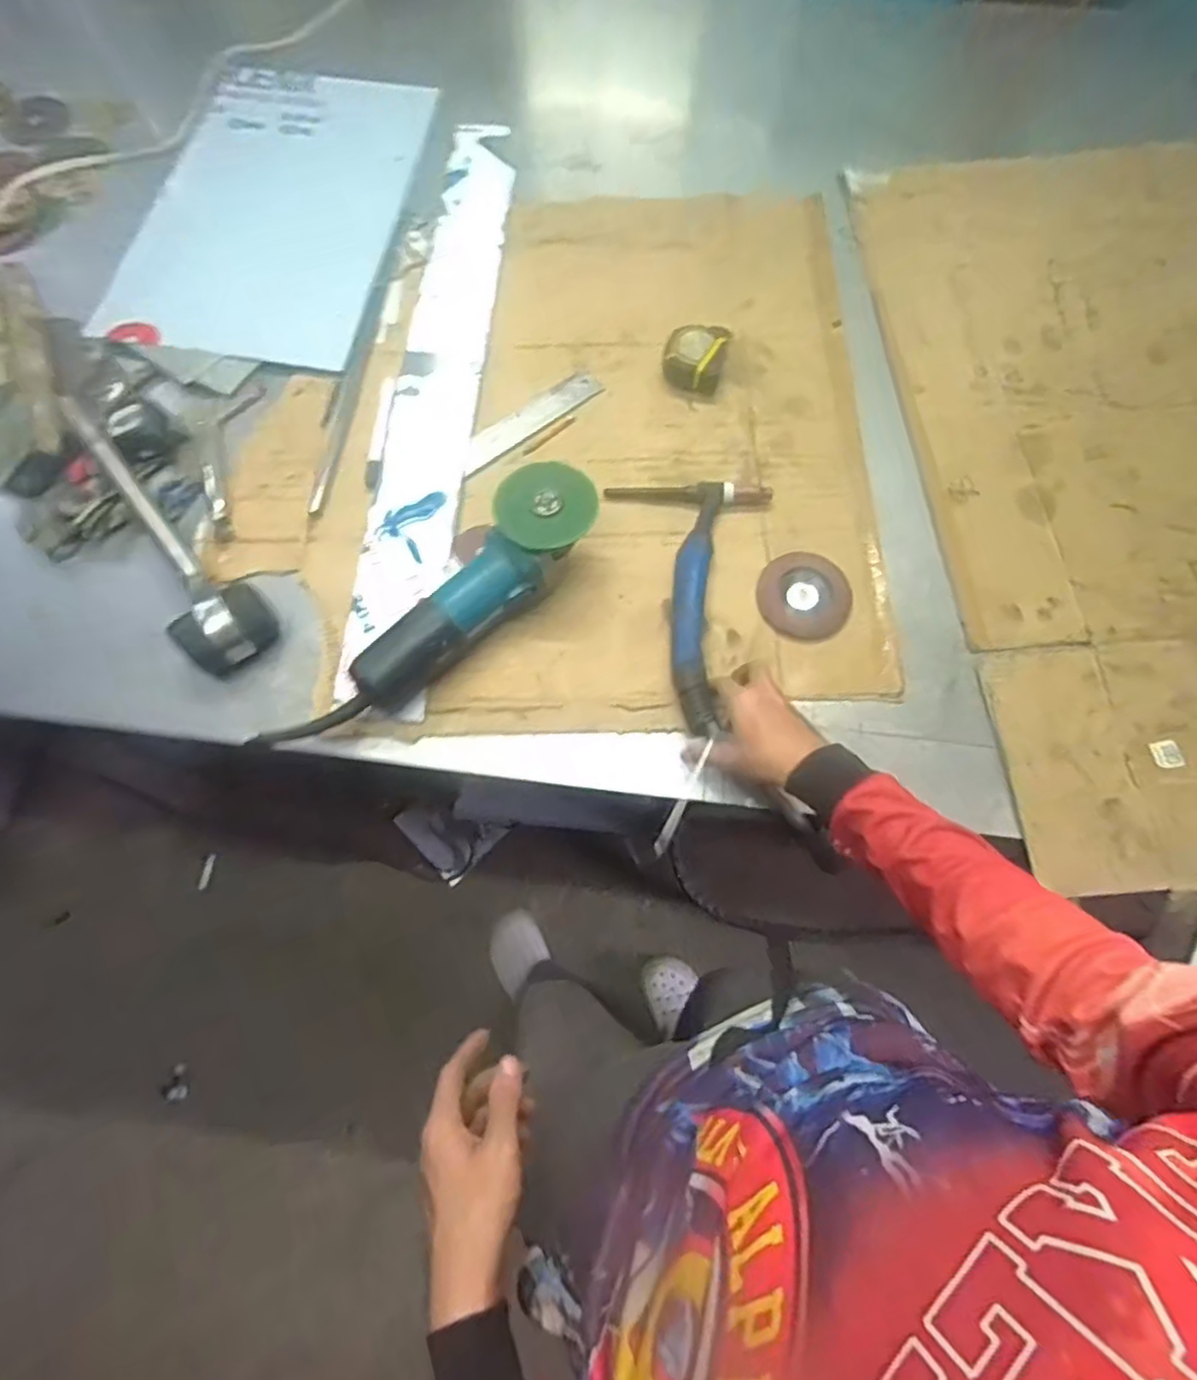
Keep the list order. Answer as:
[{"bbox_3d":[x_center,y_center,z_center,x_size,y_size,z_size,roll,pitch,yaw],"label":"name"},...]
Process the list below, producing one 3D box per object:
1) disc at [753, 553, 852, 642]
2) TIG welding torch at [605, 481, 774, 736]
[{"bbox_3d":[0.213,-0.098,0.703,0.090,0.011,0.096,0,72,-1],"label":"disc"},{"bbox_3d":[0.091,-0.095,0.693,0.162,0.040,0.286,4,69,1],"label":"TIG welding torch"}]

